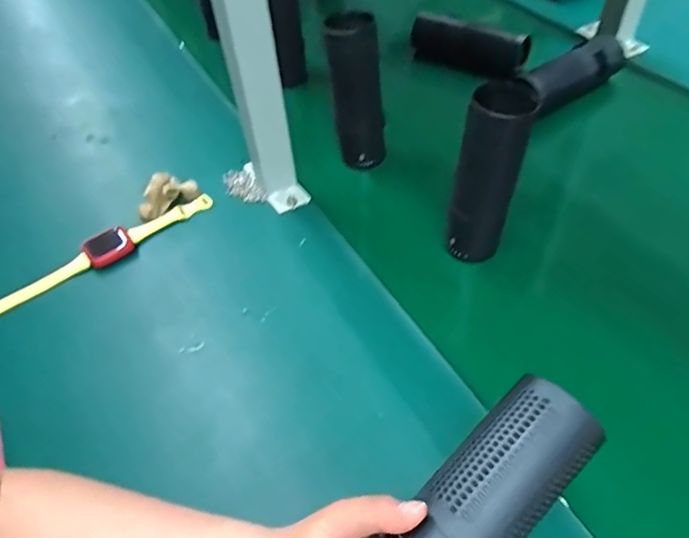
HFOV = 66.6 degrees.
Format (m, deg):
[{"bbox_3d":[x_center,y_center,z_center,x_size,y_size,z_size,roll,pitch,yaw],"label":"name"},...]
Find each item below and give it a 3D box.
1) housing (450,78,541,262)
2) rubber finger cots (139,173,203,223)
[{"bbox_3d":[0.131,-0.083,0.480,0.049,0.159,0.054,18,53,19],"label":"housing"},{"bbox_3d":[-0.195,-0.084,0.572,0.037,0.024,0.074,34,60,29],"label":"rubber finger cots"}]

